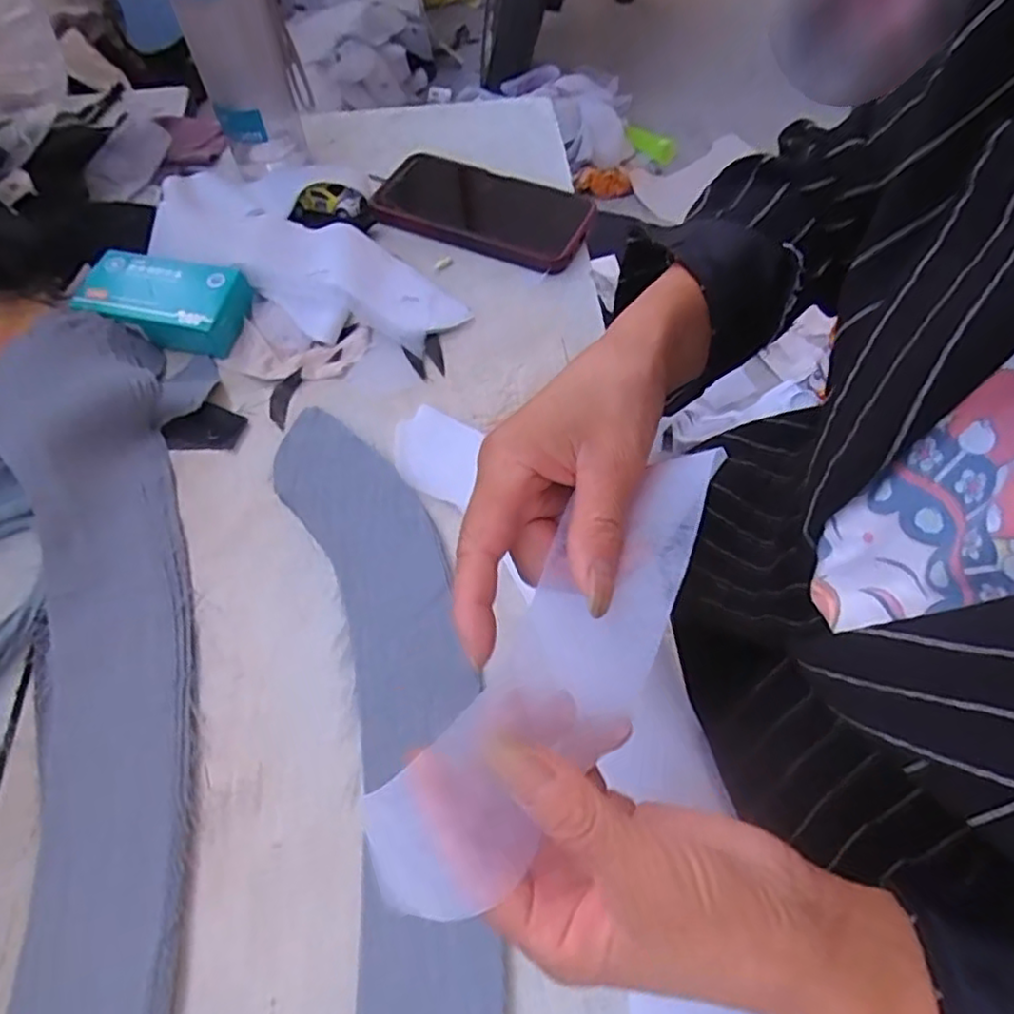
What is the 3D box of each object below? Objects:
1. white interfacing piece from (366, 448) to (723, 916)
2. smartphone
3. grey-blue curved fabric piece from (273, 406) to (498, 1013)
[{"bbox_3d":[0.024,0.050,0.244,0.052,0.031,0.190,32,61,17],"label":"white interfacing piece"},{"bbox_3d":[-0.019,-0.234,0.529,0.169,0.013,0.087,21,62,14],"label":"smartphone"},{"bbox_3d":[-0.062,0.145,0.309,0.098,0.010,0.462,-6,60,-4],"label":"grey-blue curved fabric piece"}]

